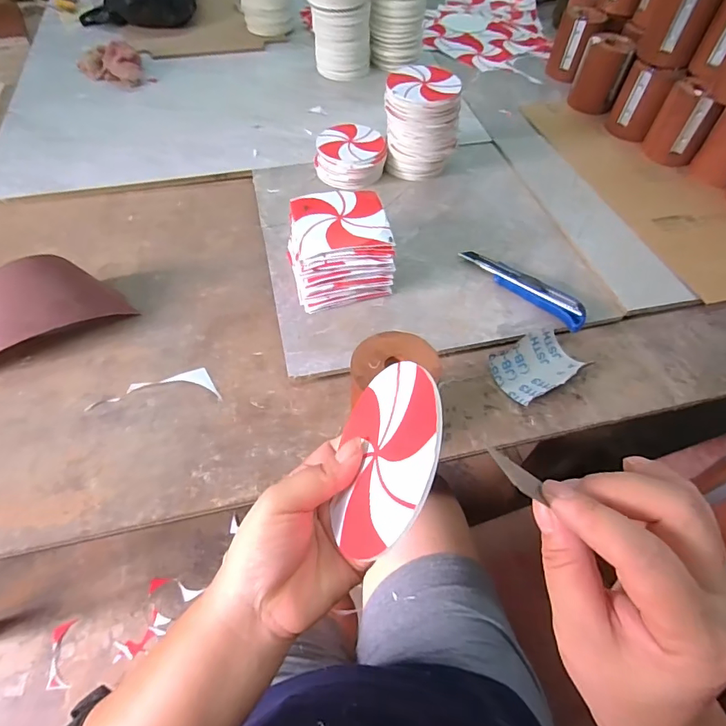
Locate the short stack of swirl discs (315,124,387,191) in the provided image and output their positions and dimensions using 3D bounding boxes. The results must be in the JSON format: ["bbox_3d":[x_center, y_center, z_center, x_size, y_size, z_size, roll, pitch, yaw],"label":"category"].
[{"bbox_3d":[-0.018,-0.311,0.689,0.102,0.046,0.106,0,56,-1],"label":"short stack of swirl discs"}]

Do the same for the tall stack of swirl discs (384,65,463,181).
[{"bbox_3d":[0.085,-0.343,0.663,0.105,0.123,0.093,7,57,4],"label":"tall stack of swirl discs"}]

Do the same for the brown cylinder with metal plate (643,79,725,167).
[{"bbox_3d":[0.487,-0.368,0.700,0.059,0.095,0.070,0,56,-1],"label":"brown cylinder with metal plate"}]

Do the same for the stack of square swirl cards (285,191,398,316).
[{"bbox_3d":[-0.029,-0.133,0.540,0.113,0.083,0.112,-12,57,-9],"label":"stack of square swirl cards"}]

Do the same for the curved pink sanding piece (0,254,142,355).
[{"bbox_3d":[-0.370,-0.065,0.508,0.175,0.068,0.088,-33,63,-21],"label":"curved pink sanding piece"}]

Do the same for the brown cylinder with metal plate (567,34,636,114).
[{"bbox_3d":[0.411,-0.501,0.794,0.075,0.094,0.076,19,58,11],"label":"brown cylinder with metal plate"}]

